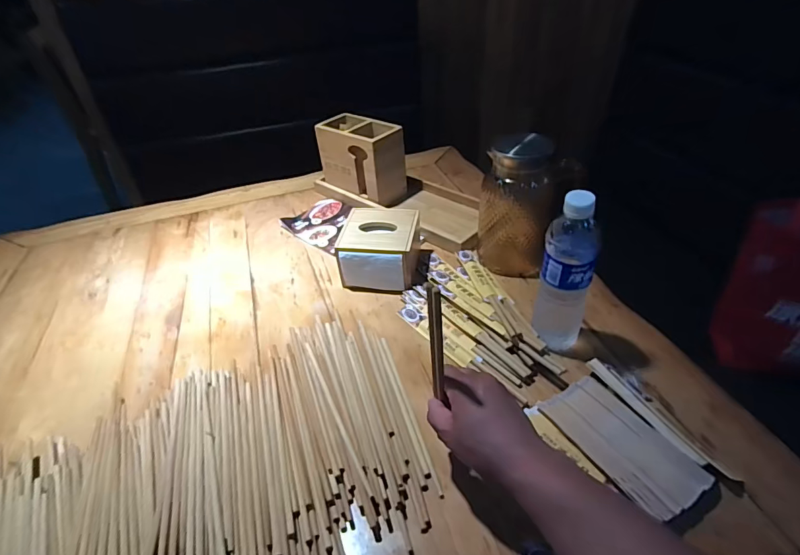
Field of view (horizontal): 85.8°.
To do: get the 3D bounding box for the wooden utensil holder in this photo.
[{"bbox_3d":[-0.078,-0.248,0.926,0.159,0.161,0.102,25,48,32],"label":"wooden utensil holder"}]

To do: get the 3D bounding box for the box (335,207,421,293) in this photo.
[{"bbox_3d":[-0.031,-0.046,0.728,0.120,0.091,0.138,3,39,9],"label":"box"}]

